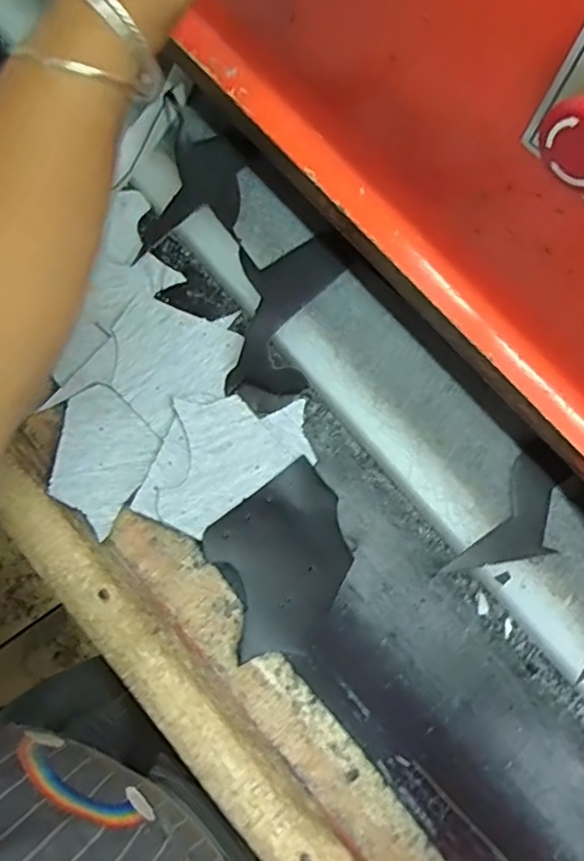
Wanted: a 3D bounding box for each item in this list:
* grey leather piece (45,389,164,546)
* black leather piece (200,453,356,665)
[{"bbox_3d":[-0.140,0.018,0.446,0.072,0.006,0.093,32,60,-6],"label":"grey leather piece"},{"bbox_3d":[-0.006,0.093,0.450,0.102,0.004,0.123,-15,75,-21],"label":"black leather piece"}]

